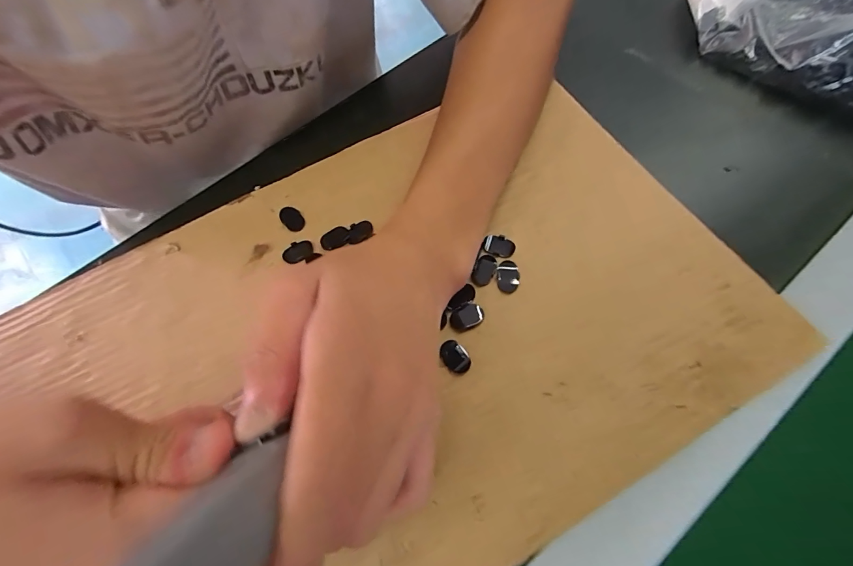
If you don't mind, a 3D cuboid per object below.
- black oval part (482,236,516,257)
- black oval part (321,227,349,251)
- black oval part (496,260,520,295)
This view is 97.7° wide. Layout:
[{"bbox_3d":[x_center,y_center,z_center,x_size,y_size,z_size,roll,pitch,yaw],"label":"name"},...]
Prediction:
[{"bbox_3d":[0.047,-0.024,0.240,0.020,0.005,0.014,11,68,7],"label":"black oval part"},{"bbox_3d":[-0.062,-0.030,0.251,0.019,0.004,0.013,-26,69,-8],"label":"black oval part"},{"bbox_3d":[0.051,-0.003,0.234,0.014,0.004,0.021,1,68,3],"label":"black oval part"}]

